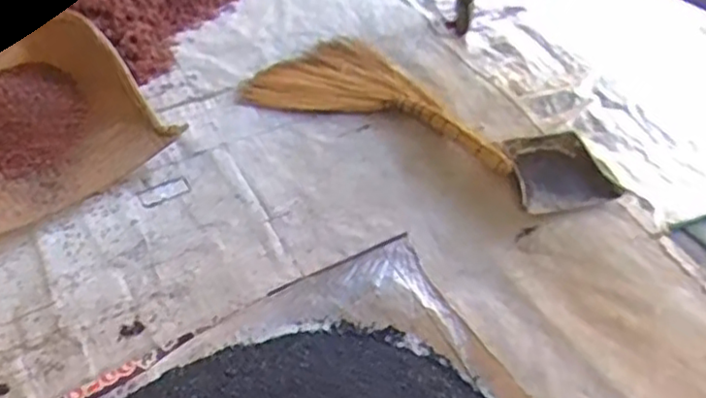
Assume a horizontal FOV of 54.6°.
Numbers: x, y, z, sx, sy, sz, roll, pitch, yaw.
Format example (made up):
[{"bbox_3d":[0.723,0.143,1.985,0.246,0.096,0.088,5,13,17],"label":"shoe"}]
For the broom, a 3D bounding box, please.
[{"bbox_3d":[0.087,-0.292,1.891,0.754,0.085,0.345,17,50,14],"label":"broom"}]

